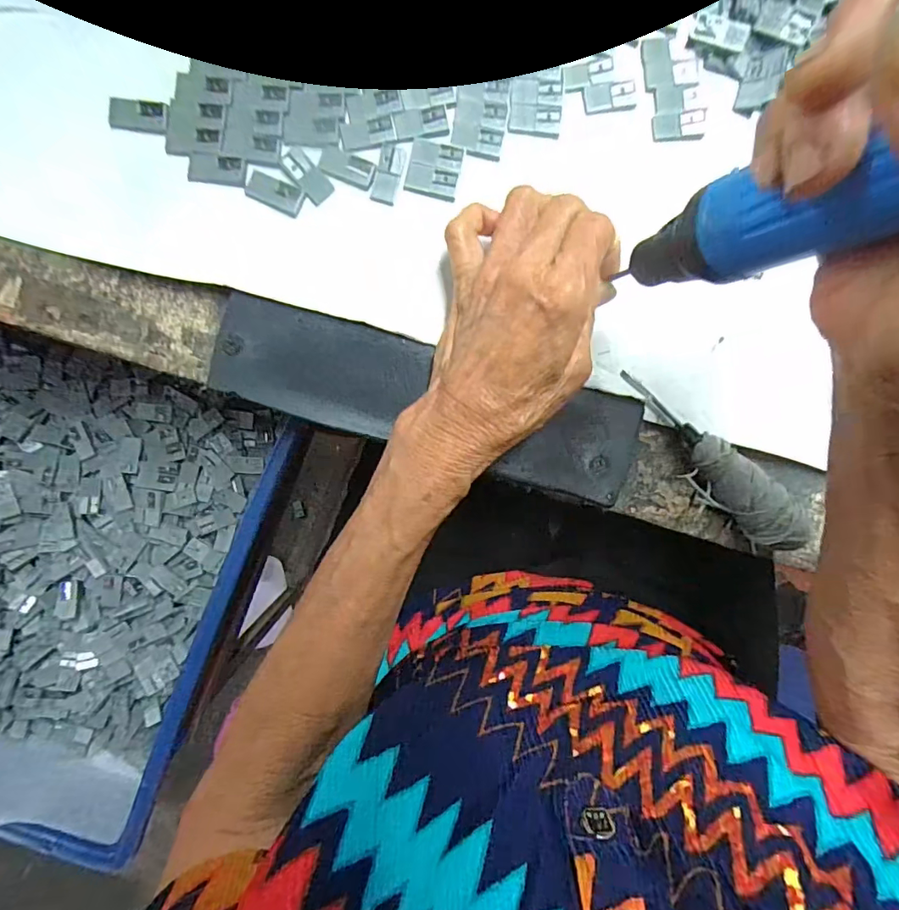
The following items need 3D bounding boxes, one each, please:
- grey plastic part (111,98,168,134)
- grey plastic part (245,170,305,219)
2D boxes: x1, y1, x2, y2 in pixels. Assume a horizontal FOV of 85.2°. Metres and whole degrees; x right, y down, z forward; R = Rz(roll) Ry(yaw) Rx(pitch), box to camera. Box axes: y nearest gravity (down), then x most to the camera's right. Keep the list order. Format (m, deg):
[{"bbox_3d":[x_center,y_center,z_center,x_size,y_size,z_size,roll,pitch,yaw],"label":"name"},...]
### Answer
[{"bbox_3d":[-0.154,-0.169,0.243,0.028,0.004,0.016,7,90,-3],"label":"grey plastic part"},{"bbox_3d":[-0.087,-0.132,0.245,0.027,0.004,0.014,23,89,-3],"label":"grey plastic part"}]

